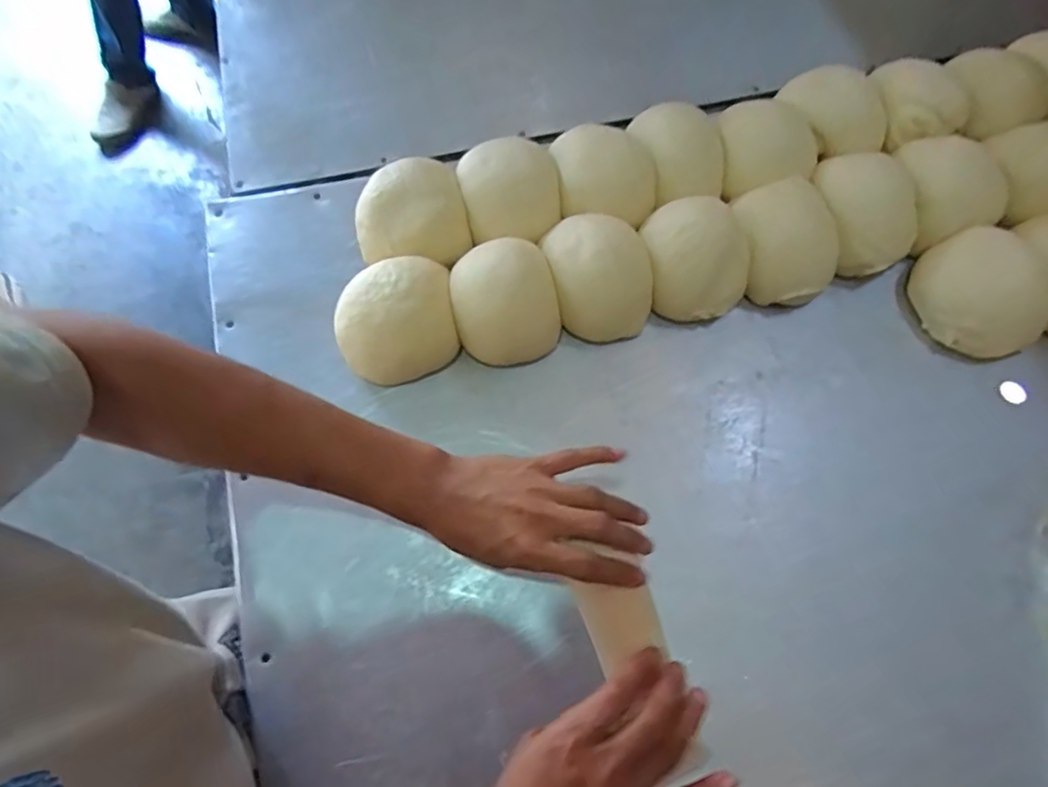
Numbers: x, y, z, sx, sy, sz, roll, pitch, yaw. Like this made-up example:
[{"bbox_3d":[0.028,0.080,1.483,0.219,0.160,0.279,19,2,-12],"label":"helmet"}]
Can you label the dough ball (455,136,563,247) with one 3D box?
[{"bbox_3d":[-0.014,-0.192,0.544,0.089,0.053,0.083,-12,69,-5],"label":"dough ball"}]

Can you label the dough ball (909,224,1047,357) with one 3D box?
[{"bbox_3d":[0.423,-0.094,0.520,0.109,0.076,0.104,8,69,2],"label":"dough ball"}]

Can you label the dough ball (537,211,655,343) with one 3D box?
[{"bbox_3d":[0.066,-0.109,0.521,0.083,0.068,0.110,-19,70,-8],"label":"dough ball"}]

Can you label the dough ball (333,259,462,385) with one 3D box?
[{"bbox_3d":[-0.113,-0.066,0.508,0.101,0.063,0.093,0,69,-1],"label":"dough ball"}]

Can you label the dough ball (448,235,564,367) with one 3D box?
[{"bbox_3d":[-0.017,-0.083,0.510,0.090,0.064,0.095,0,69,-1],"label":"dough ball"}]

